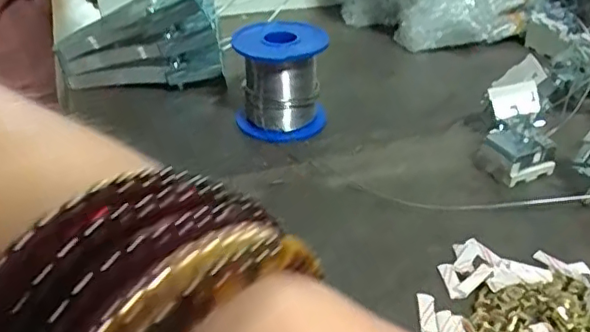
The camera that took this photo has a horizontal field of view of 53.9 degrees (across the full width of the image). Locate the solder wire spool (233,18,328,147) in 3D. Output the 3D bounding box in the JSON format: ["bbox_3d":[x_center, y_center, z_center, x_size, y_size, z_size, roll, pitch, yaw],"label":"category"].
[{"bbox_3d":[-0.010,-0.060,0.407,0.065,0.065,0.058,0,34,-2],"label":"solder wire spool"}]

